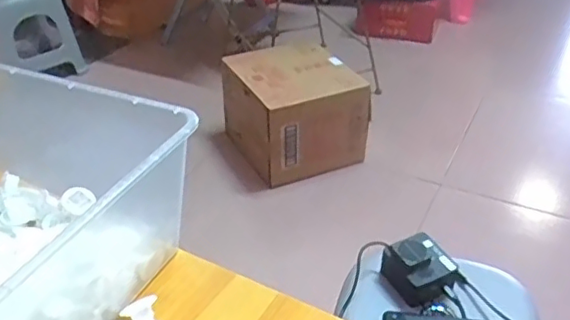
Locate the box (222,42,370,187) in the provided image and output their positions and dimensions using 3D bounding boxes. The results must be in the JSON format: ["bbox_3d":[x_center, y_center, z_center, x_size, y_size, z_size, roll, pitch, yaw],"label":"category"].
[{"bbox_3d":[0.026,-0.125,1.554,0.297,0.255,0.308,-11,36,-14],"label":"box"}]

